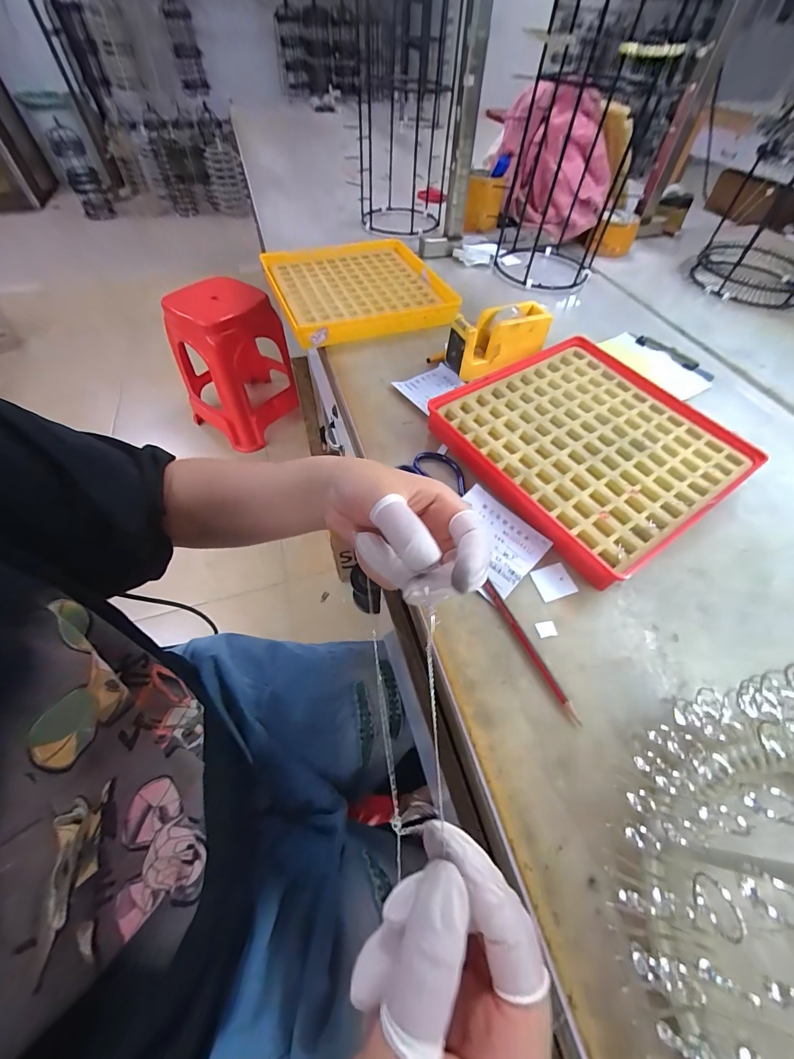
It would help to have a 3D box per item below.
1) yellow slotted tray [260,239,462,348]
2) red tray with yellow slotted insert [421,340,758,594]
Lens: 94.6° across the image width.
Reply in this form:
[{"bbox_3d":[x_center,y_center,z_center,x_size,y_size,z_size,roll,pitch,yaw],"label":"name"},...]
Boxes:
[{"bbox_3d":[-0.068,-0.410,0.617,0.272,0.042,0.279,-14,57,-12],"label":"yellow slotted tray"},{"bbox_3d":[0.218,-0.106,0.425,0.299,0.046,0.282,-27,59,-19],"label":"red tray with yellow slotted insert"}]

